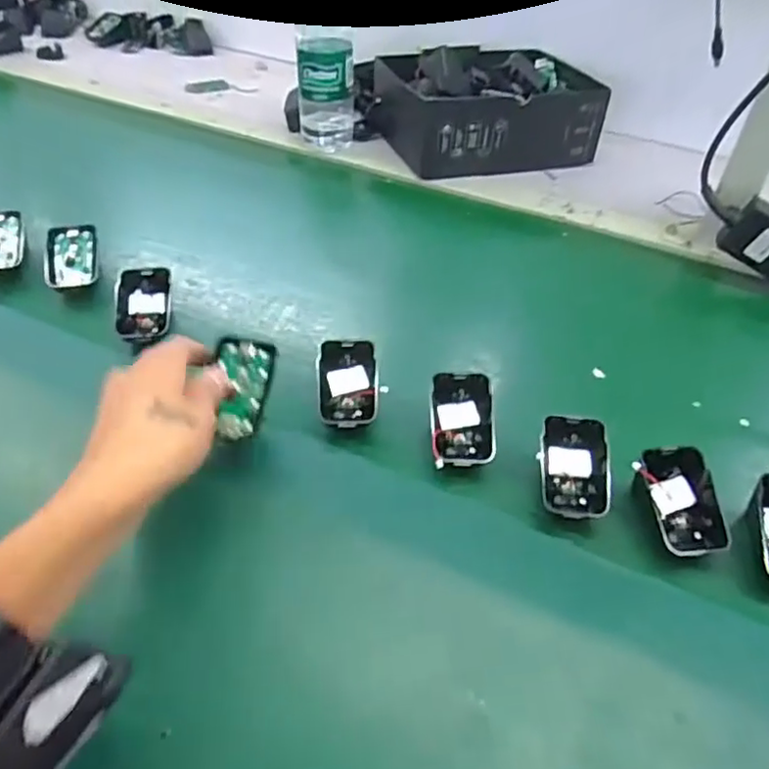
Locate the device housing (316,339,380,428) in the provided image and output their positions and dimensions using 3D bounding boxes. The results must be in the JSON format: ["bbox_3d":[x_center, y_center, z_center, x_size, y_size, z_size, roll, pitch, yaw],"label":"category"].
[{"bbox_3d":[-0.028,-0.001,0.470,0.045,0.013,0.067,-1,71,-3],"label":"device housing"}]

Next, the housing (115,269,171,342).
[{"bbox_3d":[-0.201,-0.068,0.526,0.043,0.010,0.065,4,70,-25],"label":"housing"}]

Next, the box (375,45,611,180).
[{"bbox_3d":[0.132,-0.344,0.791,0.259,0.091,0.179,-8,45,-11],"label":"box"}]

